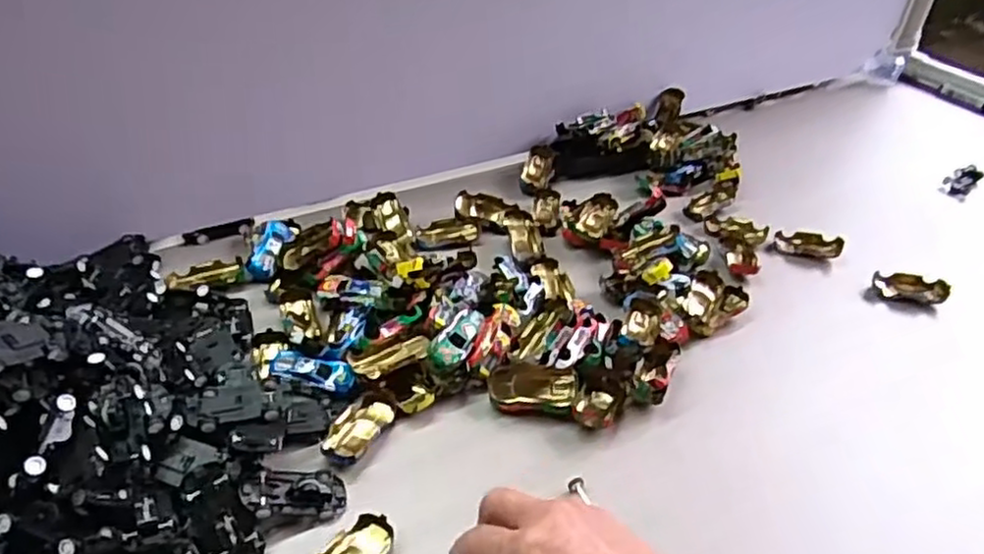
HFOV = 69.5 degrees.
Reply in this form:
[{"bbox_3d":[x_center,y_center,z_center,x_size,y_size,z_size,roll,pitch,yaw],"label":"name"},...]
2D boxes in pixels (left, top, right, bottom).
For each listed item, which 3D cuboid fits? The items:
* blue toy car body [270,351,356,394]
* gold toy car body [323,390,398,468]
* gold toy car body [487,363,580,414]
[{"bbox_3d":[-0.133,0.070,0.521,0.066,0.012,0.025,12,38,9],"label":"blue toy car body"},{"bbox_3d":[-0.094,0.104,0.492,0.031,0.014,0.066,19,40,18],"label":"gold toy car body"},{"bbox_3d":[0.031,0.083,0.525,0.066,0.022,0.034,6,38,1],"label":"gold toy car body"}]

